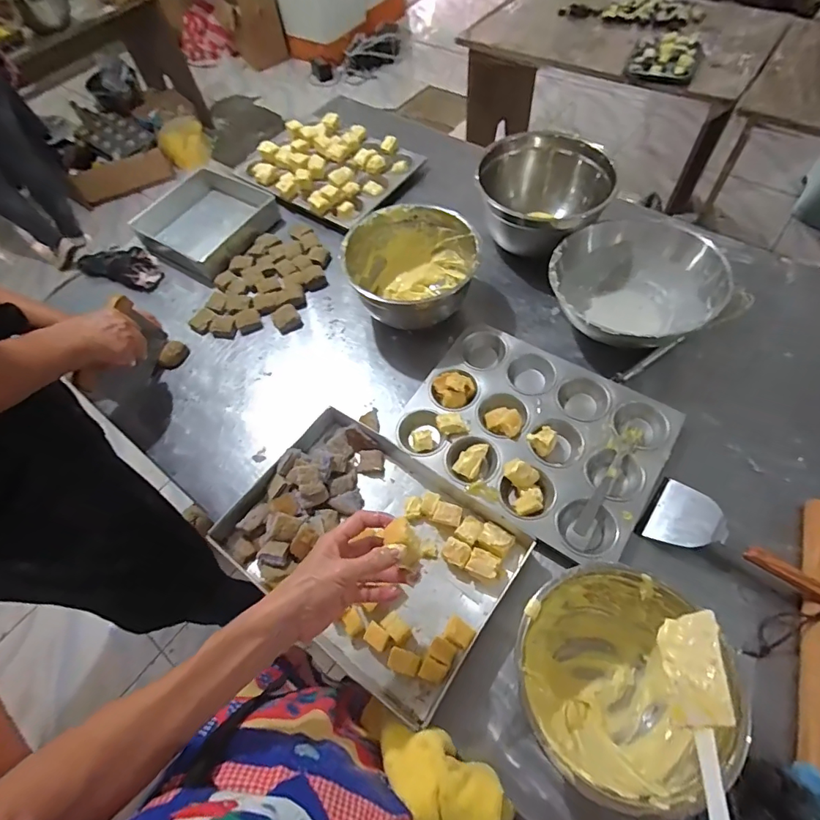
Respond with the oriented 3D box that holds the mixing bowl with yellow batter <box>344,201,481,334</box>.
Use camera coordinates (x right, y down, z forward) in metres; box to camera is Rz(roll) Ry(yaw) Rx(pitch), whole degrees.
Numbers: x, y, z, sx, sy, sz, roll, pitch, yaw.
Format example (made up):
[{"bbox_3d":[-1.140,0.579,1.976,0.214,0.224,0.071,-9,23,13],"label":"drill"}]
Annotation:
[{"bbox_3d":[0.006,-0.222,0.744,0.187,0.126,0.184,-3,58,4],"label":"mixing bowl with yellow batter"}]

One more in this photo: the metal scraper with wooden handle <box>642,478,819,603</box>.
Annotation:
[{"bbox_3d":[0.399,0.157,0.536,0.212,0.043,0.087,26,64,20],"label":"metal scraper with wooden handle"}]

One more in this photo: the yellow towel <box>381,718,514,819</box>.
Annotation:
[{"bbox_3d":[0.022,0.332,0.407,0.131,0.069,0.078,33,66,23],"label":"yellow towel"}]

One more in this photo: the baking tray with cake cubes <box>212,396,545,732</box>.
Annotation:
[{"bbox_3d":[-0.051,0.162,0.569,0.340,0.040,0.245,30,65,22],"label":"baking tray with cake cubes"}]

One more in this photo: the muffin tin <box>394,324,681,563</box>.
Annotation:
[{"bbox_3d":[0.164,0.029,0.634,0.338,0.038,0.254,30,65,22],"label":"muffin tin"}]

